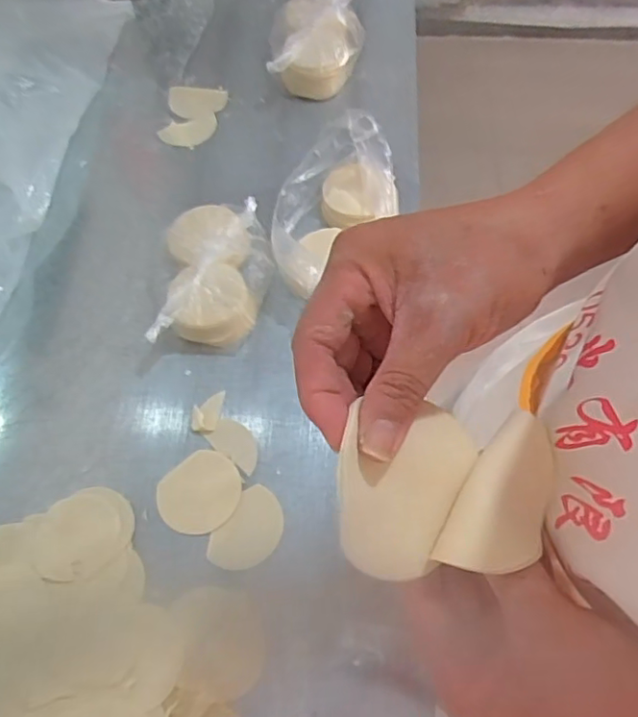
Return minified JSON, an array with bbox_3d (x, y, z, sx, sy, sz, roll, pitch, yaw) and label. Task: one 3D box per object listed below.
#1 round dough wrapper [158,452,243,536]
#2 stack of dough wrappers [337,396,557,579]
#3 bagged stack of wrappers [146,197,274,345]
[{"bbox_3d":[-0.120,0.136,0.591,0.083,0.004,0.076,-40,69,-16],"label":"round dough wrapper"},{"bbox_3d":[0.060,0.056,0.262,0.101,0.036,0.070,-4,63,0],"label":"stack of dough wrappers"},{"bbox_3d":[-0.119,-0.095,0.674,0.127,0.060,0.180,2,64,3],"label":"bagged stack of wrappers"}]

